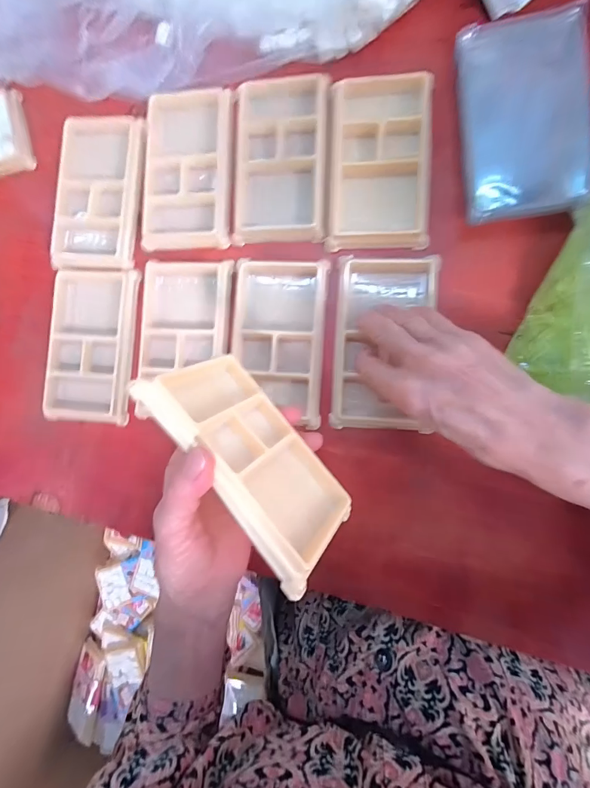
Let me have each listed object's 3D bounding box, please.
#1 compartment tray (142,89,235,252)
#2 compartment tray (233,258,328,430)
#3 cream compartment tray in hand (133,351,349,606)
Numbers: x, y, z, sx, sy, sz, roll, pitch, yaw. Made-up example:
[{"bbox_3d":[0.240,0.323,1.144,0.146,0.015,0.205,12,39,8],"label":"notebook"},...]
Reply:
[{"bbox_3d":[-0.094,-0.197,0.316,0.079,0.011,0.135,2,90,10],"label":"compartment tray"},{"bbox_3d":[-0.015,-0.045,0.301,0.077,0.013,0.133,4,90,10],"label":"compartment tray"},{"bbox_3d":[-0.023,0.035,0.211,0.013,0.075,0.128,-42,82,30],"label":"cream compartment tray in hand"}]

